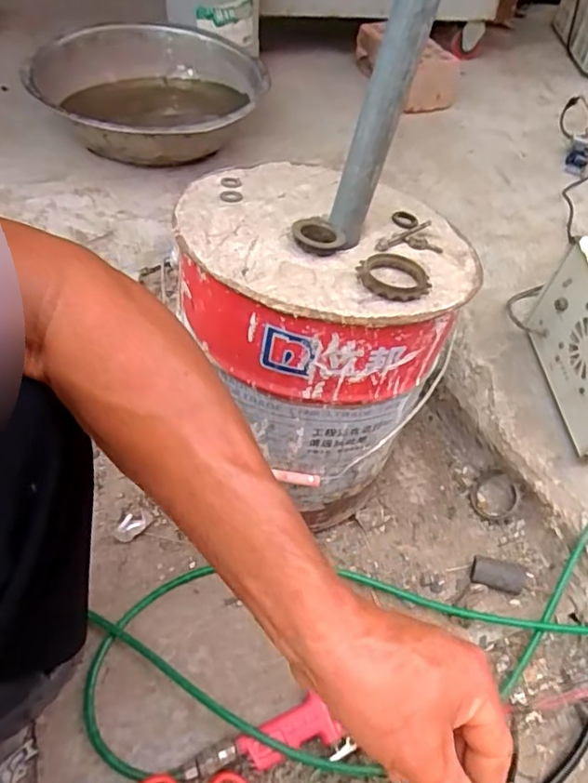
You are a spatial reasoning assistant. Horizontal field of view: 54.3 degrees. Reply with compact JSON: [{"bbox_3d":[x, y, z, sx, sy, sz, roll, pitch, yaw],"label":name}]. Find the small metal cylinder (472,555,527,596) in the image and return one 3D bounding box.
[{"bbox_3d":[0.234,0.213,0.659,0.058,0.024,0.032,14,47,11],"label":"small metal cylinder"}]

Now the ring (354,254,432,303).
[{"bbox_3d":[0.085,-0.099,0.491,0.058,0.009,0.058,1,46,-1],"label":"ring"}]

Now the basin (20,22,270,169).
[{"bbox_3d":[-0.234,-0.480,0.940,0.356,0.126,0.357,1,46,-1],"label":"basin"}]

